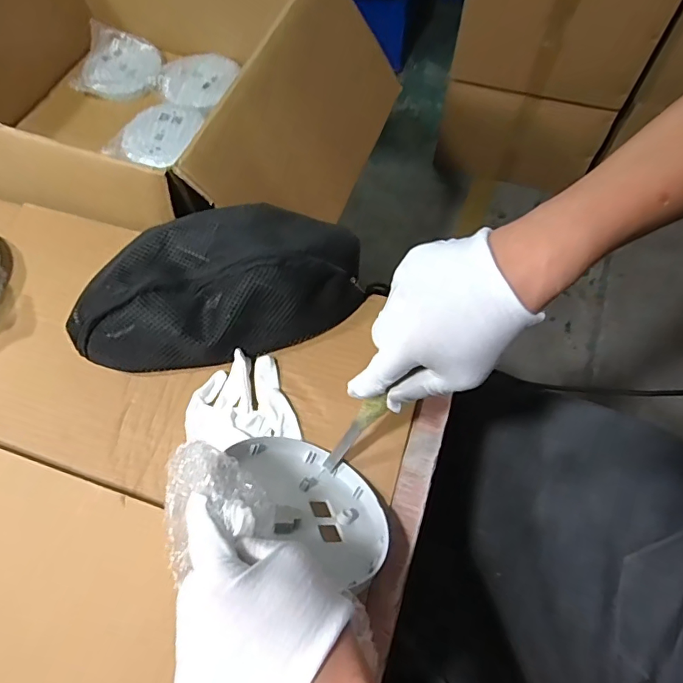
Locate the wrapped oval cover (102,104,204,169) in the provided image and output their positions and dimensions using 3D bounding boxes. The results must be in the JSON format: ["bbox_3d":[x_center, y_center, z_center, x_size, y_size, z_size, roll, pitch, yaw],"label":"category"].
[{"bbox_3d":[-0.296,-0.340,0.782,0.103,0.023,0.144,21,66,12],"label":"wrapped oval cover"}]

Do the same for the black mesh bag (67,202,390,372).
[{"bbox_3d":[-0.119,-0.060,0.459,0.278,0.079,0.146,-17,64,-6],"label":"black mesh bag"}]

